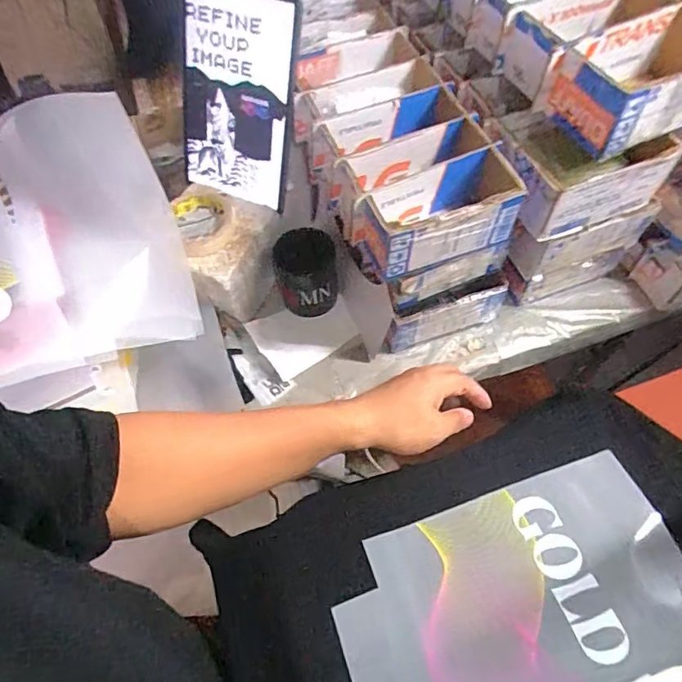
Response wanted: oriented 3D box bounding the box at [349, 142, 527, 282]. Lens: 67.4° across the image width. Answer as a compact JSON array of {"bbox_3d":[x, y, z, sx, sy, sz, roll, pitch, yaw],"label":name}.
[{"bbox_3d":[0.104,-0.134,0.543,0.181,0.084,0.082,-20,61,-11],"label":"box"}]

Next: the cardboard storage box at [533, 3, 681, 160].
[{"bbox_3d":[0.306,-0.264,0.524,0.167,0.072,0.098,-24,62,-13],"label":"cardboard storage box"}]

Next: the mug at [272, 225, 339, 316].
[{"bbox_3d":[-0.049,-0.093,0.703,0.087,0.082,0.087,-7,59,-3],"label":"mug"}]

